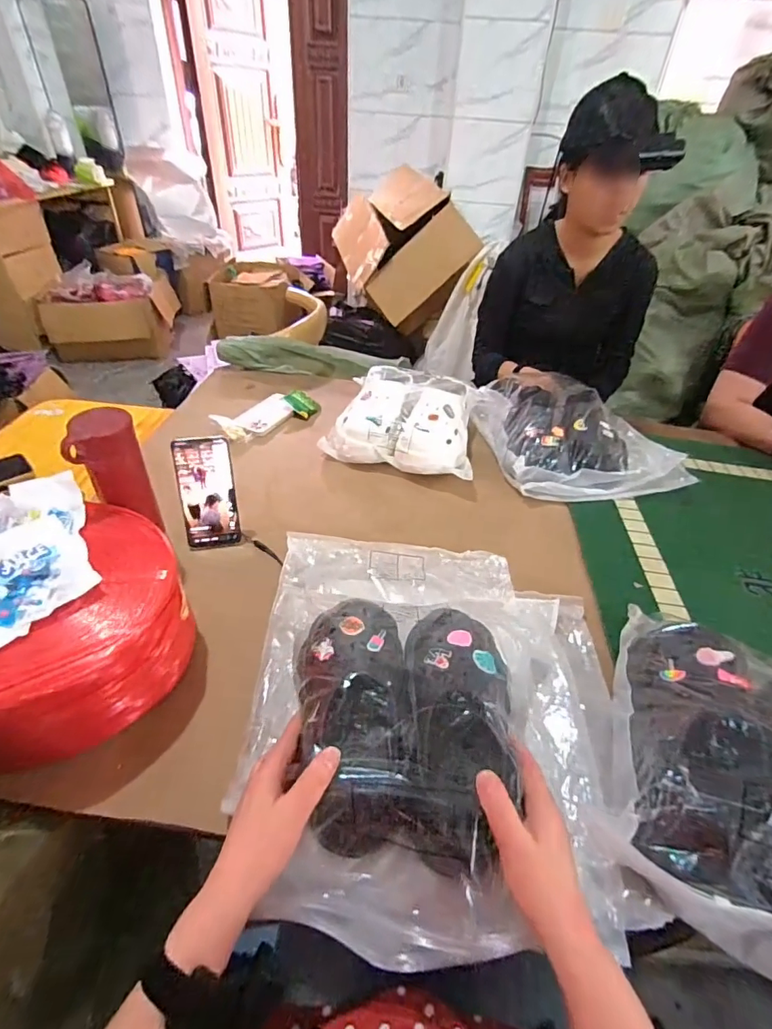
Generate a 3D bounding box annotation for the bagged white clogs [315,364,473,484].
[{"bbox_3d":[0.036,-0.193,0.923,0.268,0.089,0.246,8,41,5],"label":"bagged white clogs"}]

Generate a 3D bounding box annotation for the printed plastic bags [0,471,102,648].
[{"bbox_3d":[-0.384,0.044,0.490,0.133,0.040,0.198,-20,46,-25],"label":"printed plastic bags"}]

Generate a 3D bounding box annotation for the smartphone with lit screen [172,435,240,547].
[{"bbox_3d":[-0.254,-0.029,0.671,0.072,0.161,0.015,-3,18,-8],"label":"smartphone with lit screen"}]

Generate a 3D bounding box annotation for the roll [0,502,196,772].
[{"bbox_3d":[-0.356,0.122,0.498,0.269,0.124,0.223,-18,45,-23],"label":"roll"}]

